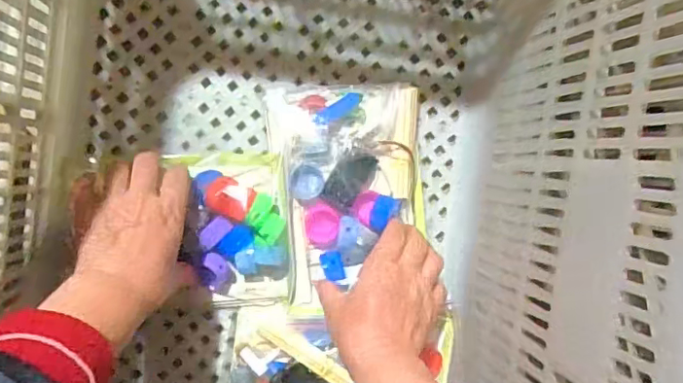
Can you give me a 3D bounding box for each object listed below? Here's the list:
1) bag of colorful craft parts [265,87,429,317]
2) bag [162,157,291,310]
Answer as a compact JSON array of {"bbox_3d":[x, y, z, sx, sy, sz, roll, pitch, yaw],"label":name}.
[{"bbox_3d":[0.010,0.004,0.524,0.135,0.031,0.199,-5,96,-8],"label":"bag of colorful craft parts"},{"bbox_3d":[-0.093,0.036,0.514,0.099,0.035,0.133,-6,96,-8],"label":"bag"}]

